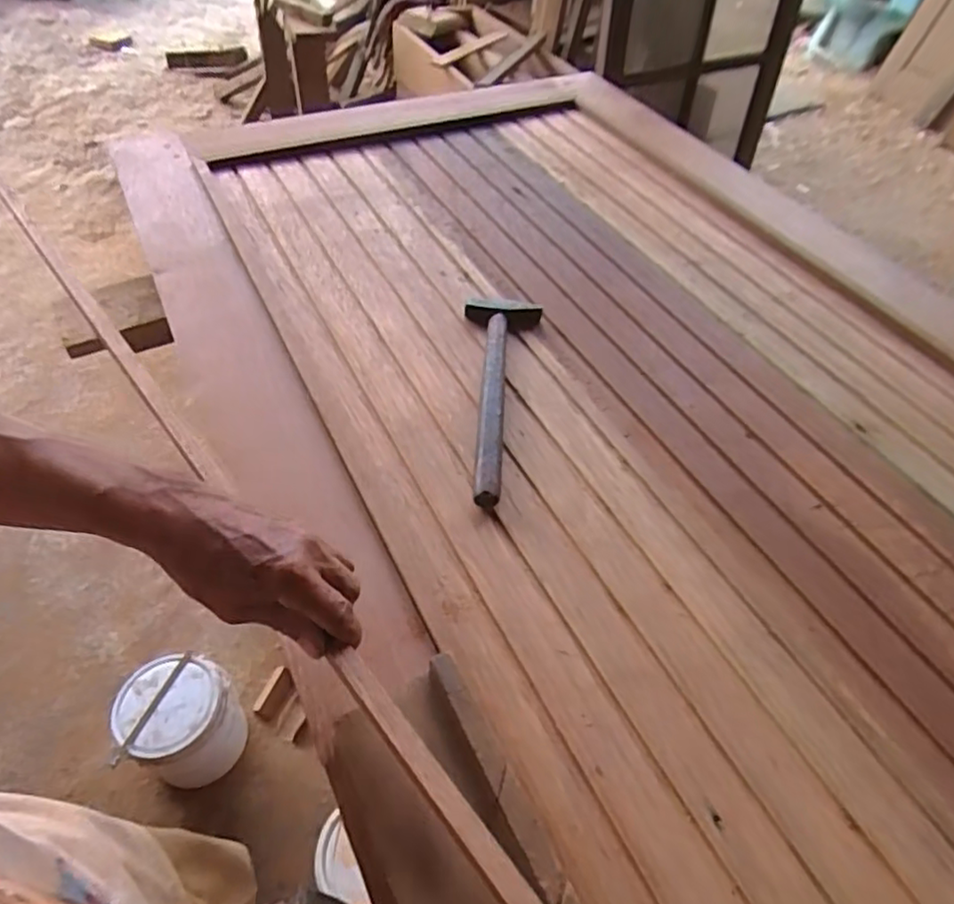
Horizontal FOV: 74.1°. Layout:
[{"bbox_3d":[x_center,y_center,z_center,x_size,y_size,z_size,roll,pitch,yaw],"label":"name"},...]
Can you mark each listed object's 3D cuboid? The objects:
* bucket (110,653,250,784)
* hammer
[{"bbox_3d":[-0.533,0.493,1.163,0.185,0.205,0.175,2,50,-2],"label":"bucket"},{"bbox_3d":[0.016,-0.067,0.662,0.082,0.022,0.288,7,50,2],"label":"hammer"}]

